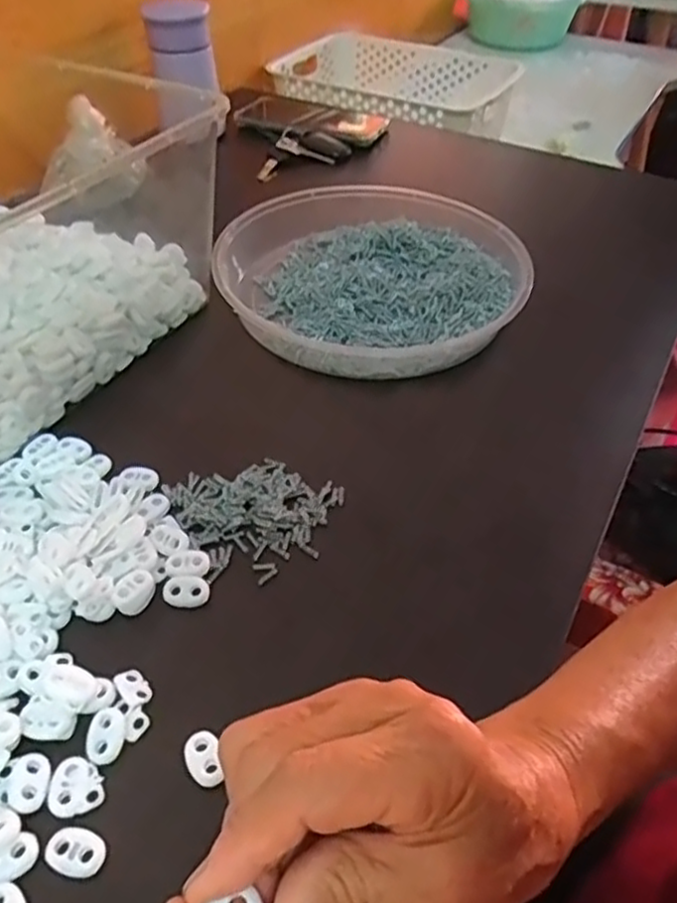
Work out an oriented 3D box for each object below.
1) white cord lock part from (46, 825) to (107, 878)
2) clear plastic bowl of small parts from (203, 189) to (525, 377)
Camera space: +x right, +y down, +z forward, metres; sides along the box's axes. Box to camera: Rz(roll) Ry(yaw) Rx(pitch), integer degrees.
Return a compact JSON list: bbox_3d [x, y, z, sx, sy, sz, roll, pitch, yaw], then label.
[{"bbox_3d":[-0.100,0.152,0.262,0.022,0.004,0.016,14,46,11],"label":"white cord lock part"},{"bbox_3d":[0.022,-0.140,0.528,0.235,0.046,0.237,1,45,-1],"label":"clear plastic bowl of small parts"}]

